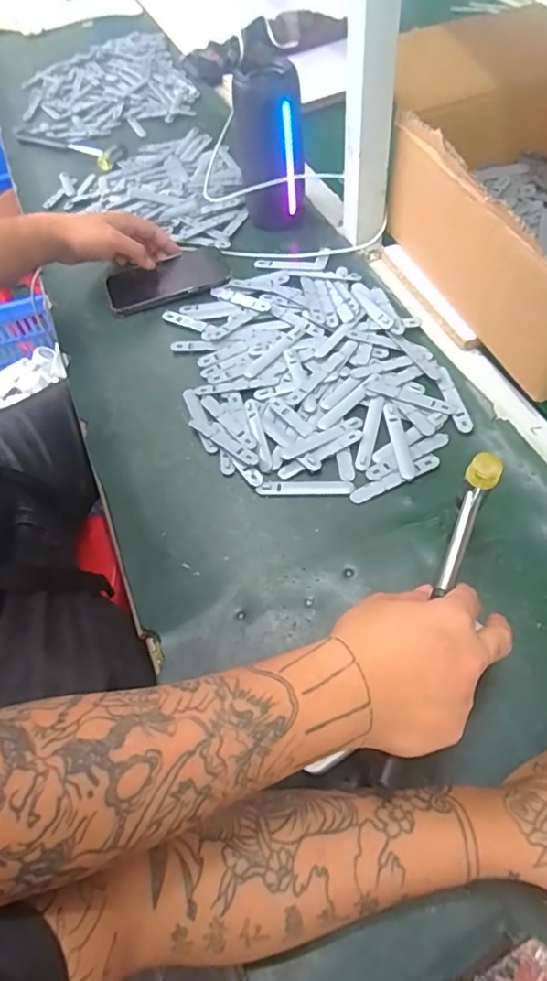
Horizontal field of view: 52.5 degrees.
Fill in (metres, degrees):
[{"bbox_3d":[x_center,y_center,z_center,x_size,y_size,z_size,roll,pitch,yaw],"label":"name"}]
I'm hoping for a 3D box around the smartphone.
[{"bbox_3d":[-0.140,-0.280,0.734,0.159,0.014,0.082,-17,56,-7],"label":"smartphone"}]

